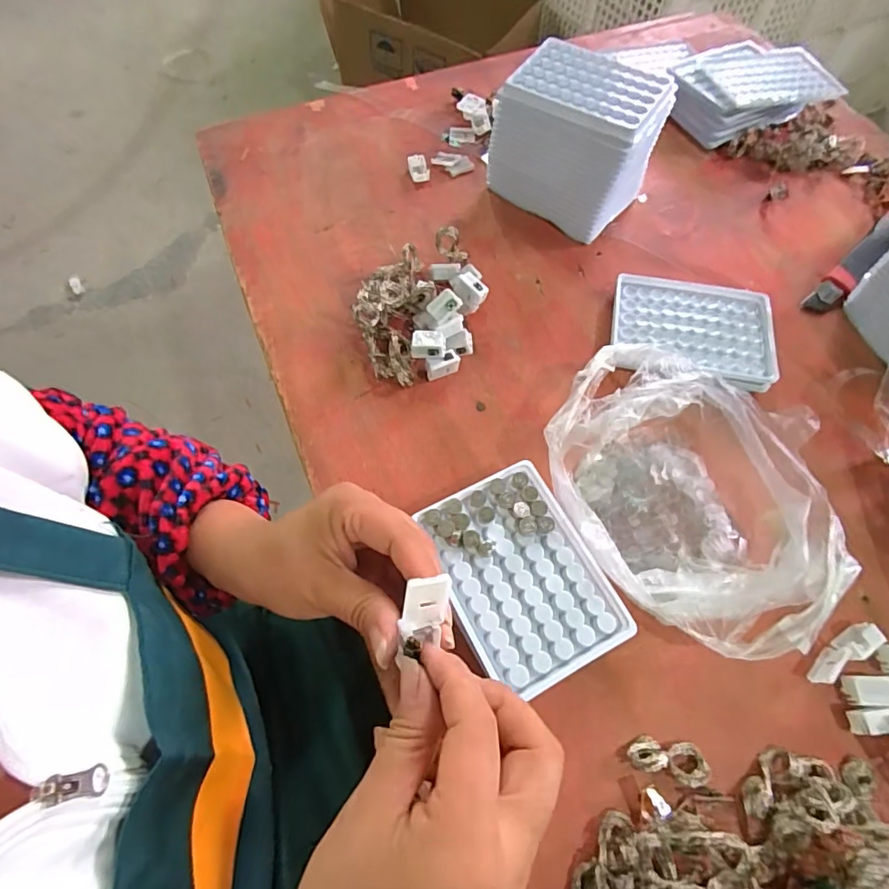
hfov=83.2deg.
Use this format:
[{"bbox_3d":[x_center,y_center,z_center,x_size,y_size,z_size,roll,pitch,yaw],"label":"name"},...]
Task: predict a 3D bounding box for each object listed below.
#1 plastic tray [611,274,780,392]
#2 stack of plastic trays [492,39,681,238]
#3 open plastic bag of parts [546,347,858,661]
[{"bbox_3d":[0.212,-0.100,0.432,0.131,0.021,0.097,14,65,5],"label":"plastic tray"},{"bbox_3d":[0.122,-0.282,0.470,0.132,0.108,0.094,36,69,14],"label":"stack of plastic trays"},{"bbox_3d":[0.162,0.032,0.345,0.189,0.064,0.164,28,67,11],"label":"open plastic bag of parts"}]

